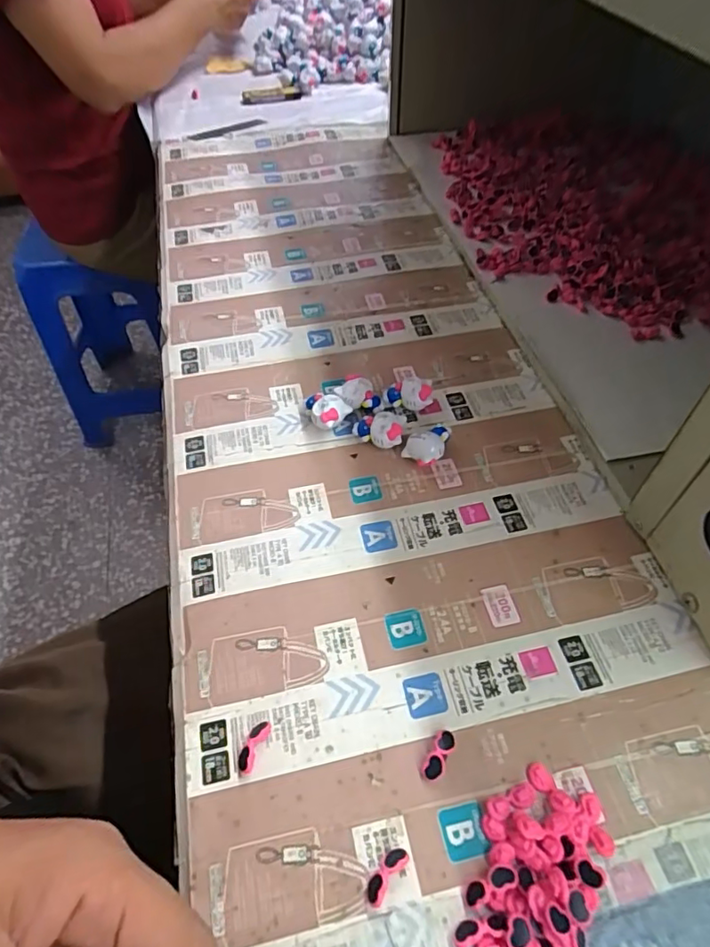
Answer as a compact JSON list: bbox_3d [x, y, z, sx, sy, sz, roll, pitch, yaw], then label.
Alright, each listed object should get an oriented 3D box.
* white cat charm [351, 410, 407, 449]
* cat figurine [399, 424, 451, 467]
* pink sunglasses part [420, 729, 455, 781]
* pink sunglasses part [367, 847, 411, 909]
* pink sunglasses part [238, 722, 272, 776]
[{"bbox_3d":[0.016,-0.029,0.379,0.035,0.020,0.021,3,53,2],"label":"white cat charm"},{"bbox_3d":[0.049,-0.019,0.370,0.023,0.022,0.029,32,59,22],"label":"cat figurine"},{"bbox_3d":[0.040,0.133,0.262,0.010,0.007,0.024,26,57,18],"label":"pink sunglasses part"},{"bbox_3d":[0.013,0.170,0.234,0.009,0.007,0.023,34,60,22],"label":"pink sunglasses part"},{"bbox_3d":[-0.049,0.131,0.265,0.008,0.008,0.024,17,55,12],"label":"pink sunglasses part"}]

